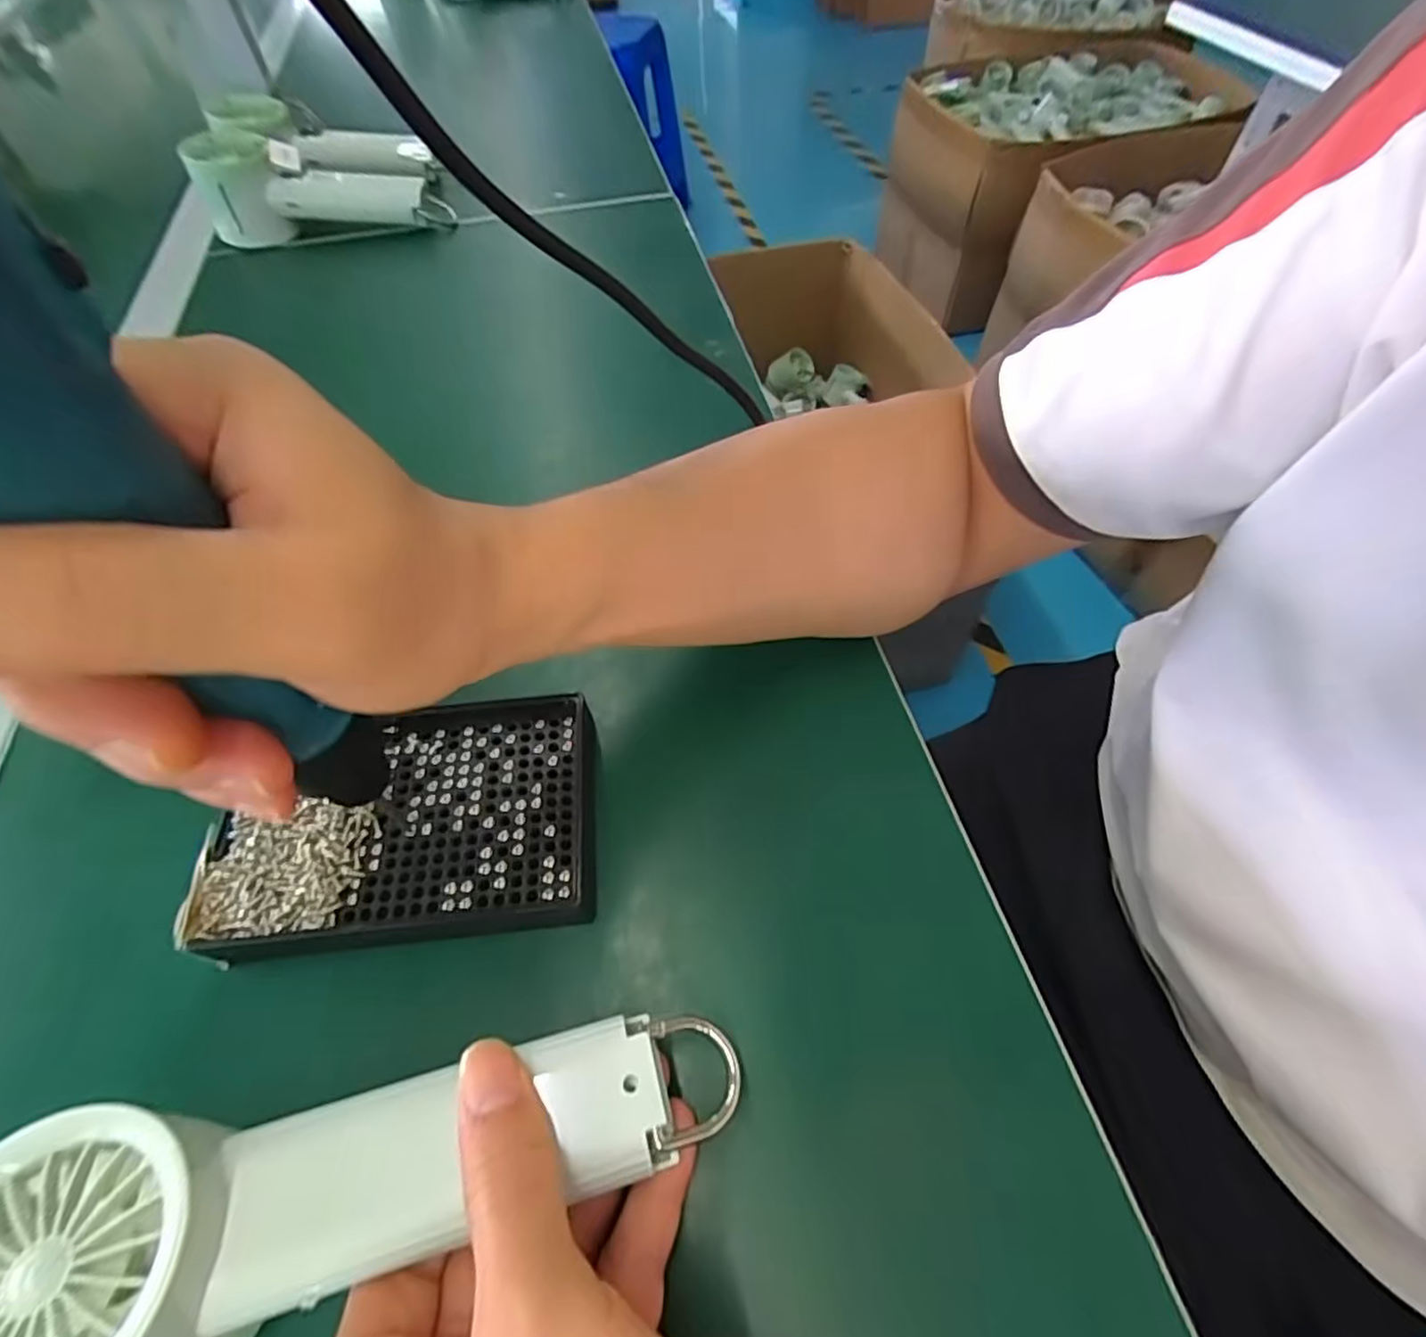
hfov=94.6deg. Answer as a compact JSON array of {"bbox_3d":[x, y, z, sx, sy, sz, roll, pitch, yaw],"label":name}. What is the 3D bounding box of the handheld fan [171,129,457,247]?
[{"bbox_3d":[-0.317,-0.398,0.538,0.185,0.058,0.059,-9,57,-5],"label":"handheld fan"}]

